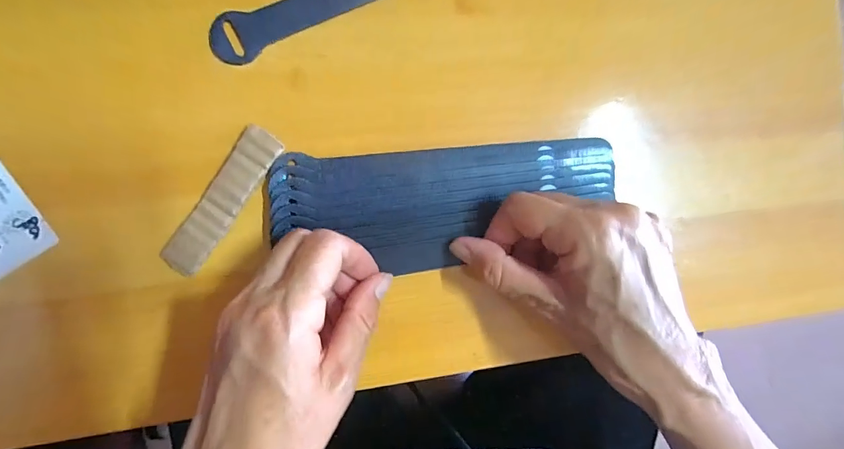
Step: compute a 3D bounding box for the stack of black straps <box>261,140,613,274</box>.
[{"bbox_3d":[0.018,-0.013,0.234,0.198,0.017,0.070,-8,88,-6],"label":"stack of black straps"}]

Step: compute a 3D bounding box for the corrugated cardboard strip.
[{"bbox_3d":[-0.107,-0.013,0.218,0.020,0.012,0.086,32,83,-5],"label":"corrugated cardboard strip"}]

